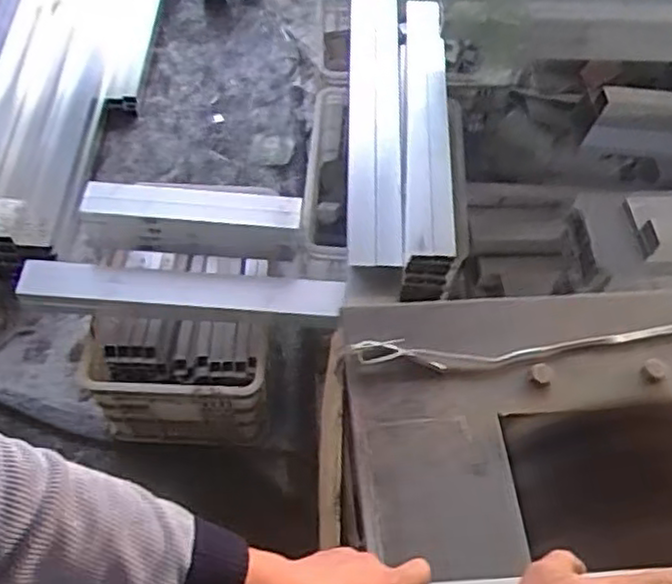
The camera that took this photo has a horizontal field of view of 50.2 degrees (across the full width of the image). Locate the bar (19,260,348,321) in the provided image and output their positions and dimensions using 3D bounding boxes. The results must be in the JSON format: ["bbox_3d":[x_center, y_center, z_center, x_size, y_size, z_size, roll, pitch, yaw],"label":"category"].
[{"bbox_3d":[-0.296,0.003,1.401,0.623,0.061,0.088,5,56,0],"label":"bar"}]

